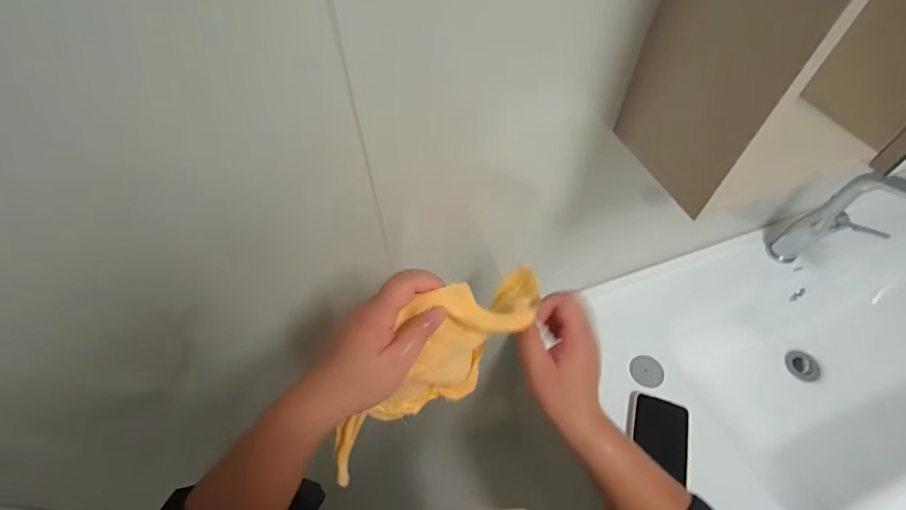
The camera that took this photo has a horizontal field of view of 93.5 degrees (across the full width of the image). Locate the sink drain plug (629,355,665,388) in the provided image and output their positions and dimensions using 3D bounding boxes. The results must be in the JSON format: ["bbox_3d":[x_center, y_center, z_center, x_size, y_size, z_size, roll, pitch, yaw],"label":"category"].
[{"bbox_3d":[0.298,0.178,0.655,0.048,0.011,0.053,17,57,12],"label":"sink drain plug"}]

